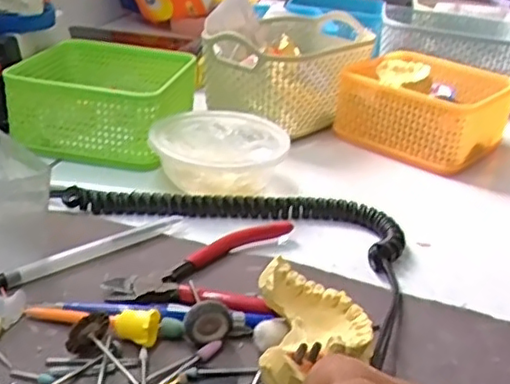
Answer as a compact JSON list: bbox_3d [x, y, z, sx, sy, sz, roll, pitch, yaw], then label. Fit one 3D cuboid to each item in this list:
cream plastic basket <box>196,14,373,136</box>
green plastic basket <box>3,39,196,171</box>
[{"bbox_3d":[0.039,-0.124,0.633,0.111,0.081,0.182,20,29,26],"label":"cream plastic basket"},{"bbox_3d":[-0.128,-0.083,0.560,0.131,0.058,0.136,9,27,7],"label":"green plastic basket"}]

